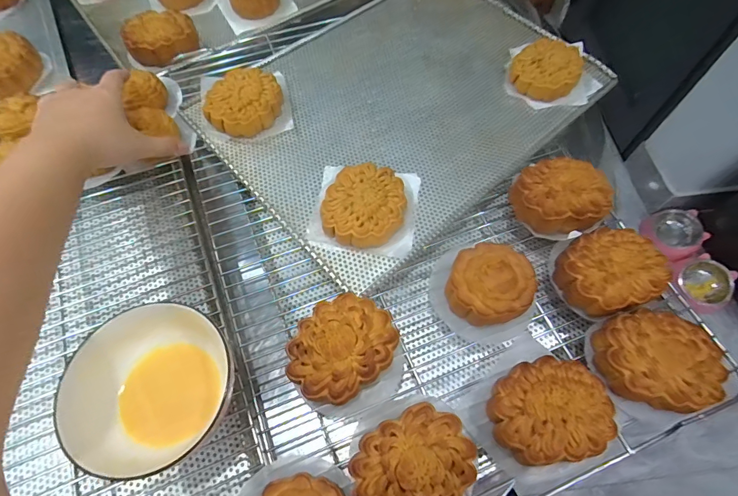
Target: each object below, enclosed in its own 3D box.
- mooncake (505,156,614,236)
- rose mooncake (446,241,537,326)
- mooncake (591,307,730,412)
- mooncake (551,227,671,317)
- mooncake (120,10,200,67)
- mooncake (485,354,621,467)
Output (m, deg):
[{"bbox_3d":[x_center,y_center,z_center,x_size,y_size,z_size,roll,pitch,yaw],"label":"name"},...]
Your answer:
[{"bbox_3d":[0.188,-0.047,0.399,0.077,0.045,0.077,0,62,-1],"label":"mooncake"},{"bbox_3d":[0.105,0.032,0.352,0.070,0.030,0.071,0,62,-1],"label":"rose mooncake"},{"bbox_3d":[0.230,0.089,0.321,0.080,0.034,0.070,7,62,3],"label":"mooncake"},{"bbox_3d":[0.213,0.020,0.360,0.075,0.038,0.070,0,62,-1],"label":"mooncake"},{"bbox_3d":[-0.278,-0.284,0.541,0.089,0.030,0.089,-26,66,-14],"label":"mooncake"},{"bbox_3d":[0.134,0.122,0.305,0.080,0.037,0.068,-4,62,-3],"label":"mooncake"}]

